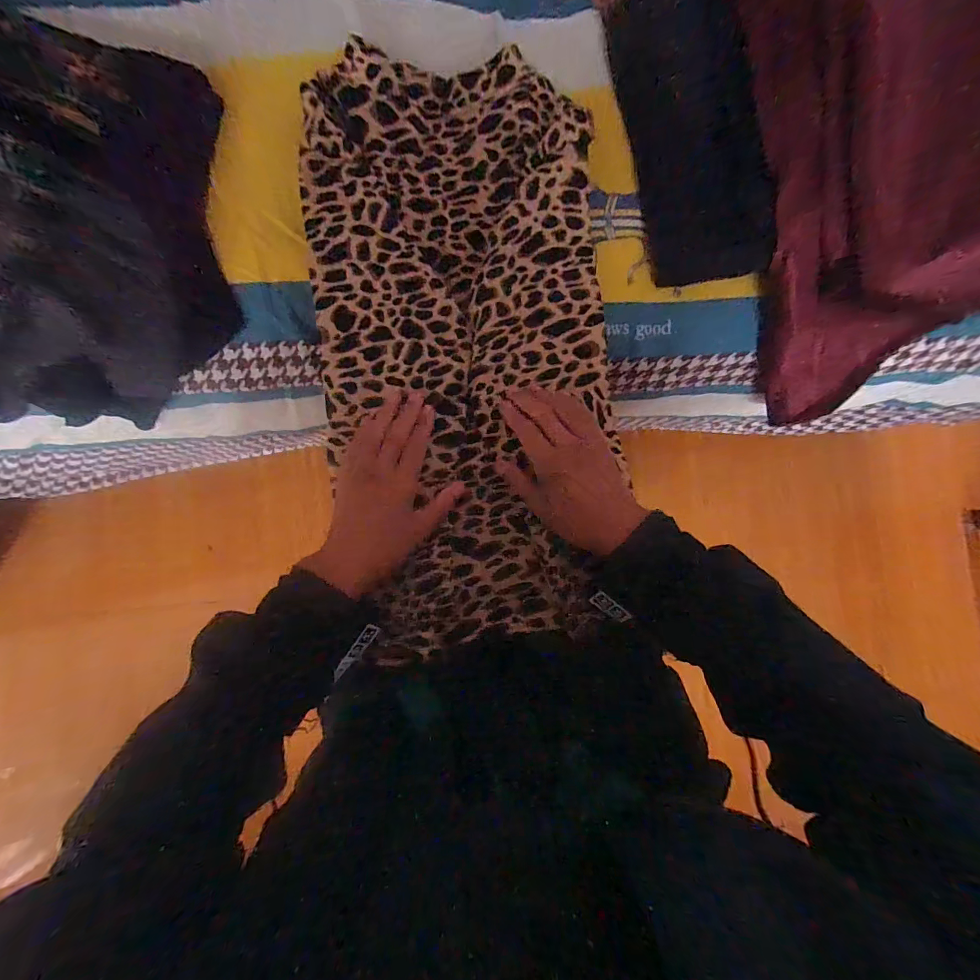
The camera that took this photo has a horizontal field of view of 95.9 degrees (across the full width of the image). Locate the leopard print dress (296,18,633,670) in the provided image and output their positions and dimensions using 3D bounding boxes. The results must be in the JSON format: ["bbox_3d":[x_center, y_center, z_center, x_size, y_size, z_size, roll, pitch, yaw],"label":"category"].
[{"bbox_3d":[-0.024,-0.135,0.436,0.279,0.055,0.564,-5,88,-6],"label":"leopard print dress"}]

